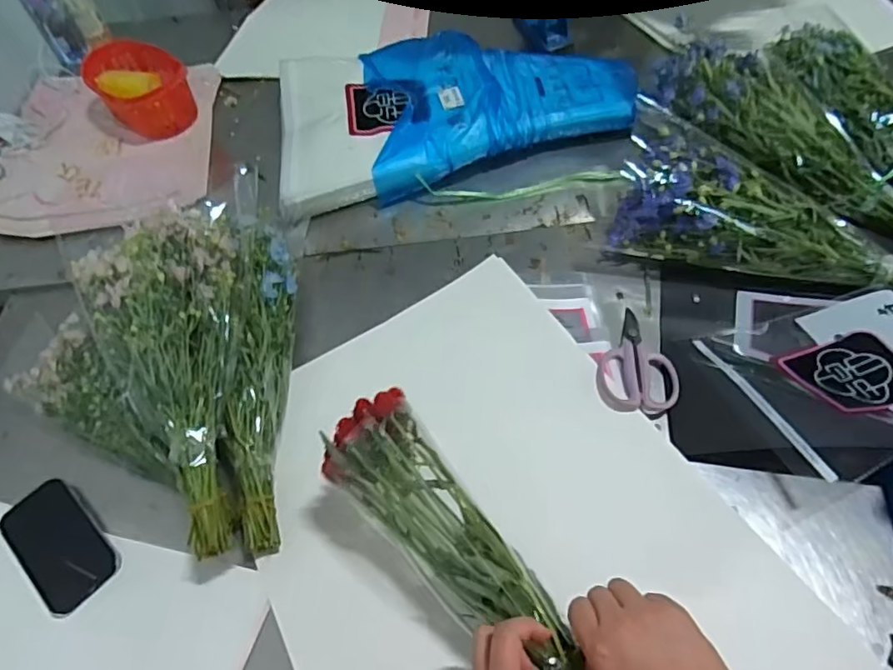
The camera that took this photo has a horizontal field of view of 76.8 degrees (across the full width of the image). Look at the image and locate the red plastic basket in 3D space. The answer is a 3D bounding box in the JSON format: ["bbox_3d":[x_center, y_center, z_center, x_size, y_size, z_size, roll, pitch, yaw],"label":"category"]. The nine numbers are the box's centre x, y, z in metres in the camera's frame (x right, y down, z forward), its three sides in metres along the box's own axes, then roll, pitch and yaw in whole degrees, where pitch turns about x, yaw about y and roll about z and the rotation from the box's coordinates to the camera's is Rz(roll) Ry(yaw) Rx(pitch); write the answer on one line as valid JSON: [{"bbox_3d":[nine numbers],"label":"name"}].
[{"bbox_3d":[-0.555,-0.448,1.030,0.144,0.087,0.213,-39,61,-20],"label":"red plastic basket"}]

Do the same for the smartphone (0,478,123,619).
[{"bbox_3d":[-0.427,0.224,0.617,0.156,0.010,0.078,36,66,25],"label":"smartphone"}]

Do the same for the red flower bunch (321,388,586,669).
[{"bbox_3d":[0.118,0.276,0.456,0.597,0.067,0.084,42,68,18],"label":"red flower bunch"}]

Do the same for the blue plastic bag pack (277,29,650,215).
[{"bbox_3d":[0.020,-0.392,0.953,0.615,0.076,0.309,-13,56,-4],"label":"blue plastic bag pack"}]

